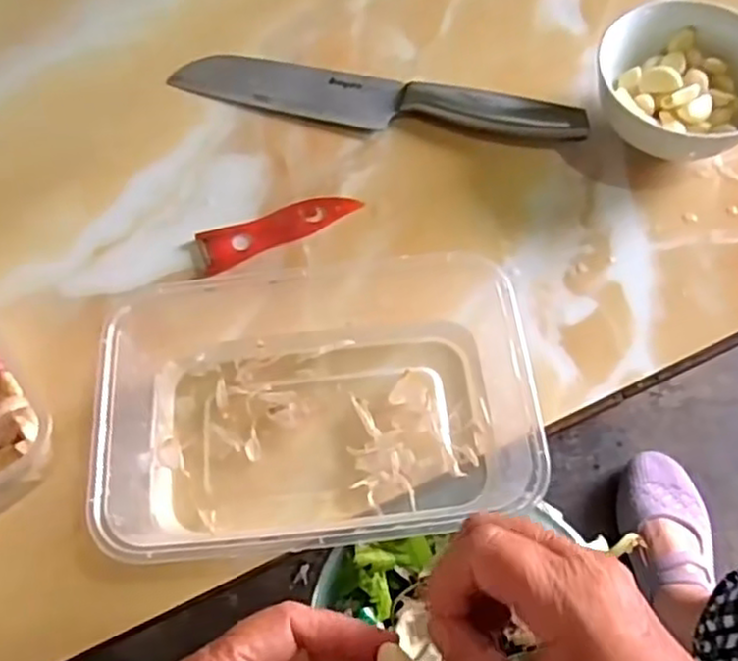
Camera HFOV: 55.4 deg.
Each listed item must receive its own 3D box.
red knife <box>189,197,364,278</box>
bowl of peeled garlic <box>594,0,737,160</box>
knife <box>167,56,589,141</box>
[{"bbox_3d":[-0.061,-0.066,0.454,0.110,0.005,0.028,-22,65,-7],"label":"red knife"},{"bbox_3d":[0.204,-0.155,0.455,0.105,0.055,0.103,-1,64,3],"label":"bowl of peeled garlic"},{"bbox_3d":[0.001,-0.162,0.488,0.289,0.016,0.041,13,66,10],"label":"knife"}]

